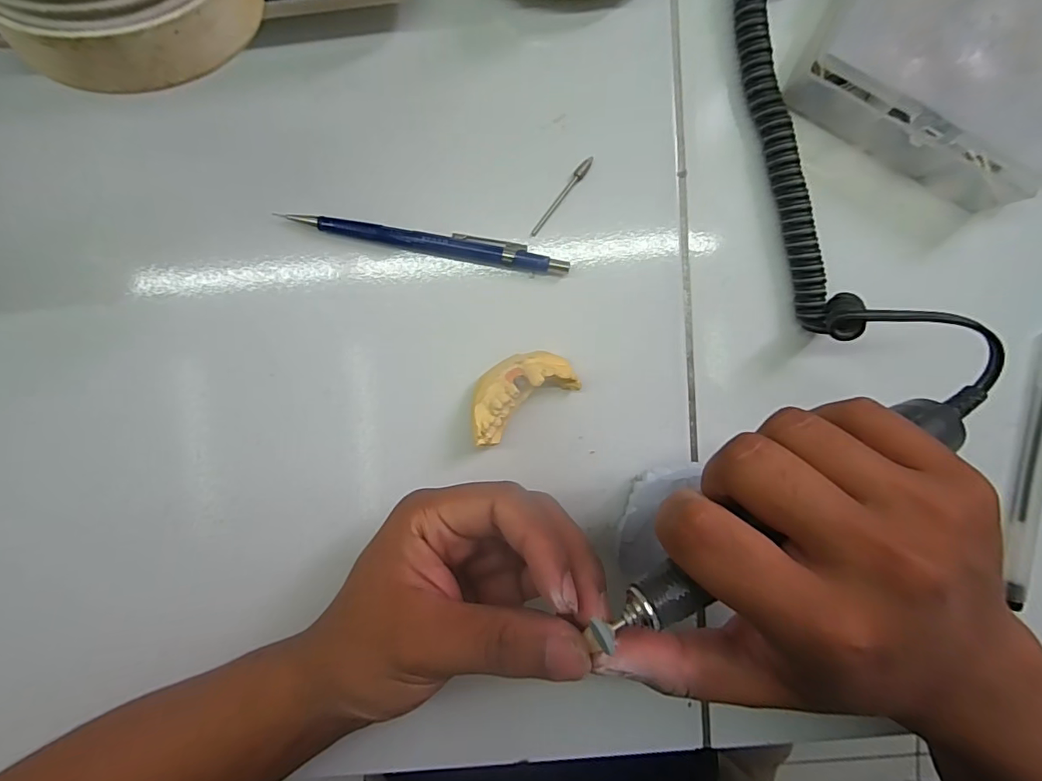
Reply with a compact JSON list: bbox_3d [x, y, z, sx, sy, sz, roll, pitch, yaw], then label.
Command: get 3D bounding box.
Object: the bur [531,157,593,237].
[{"bbox_3d":[0.020,-0.094,0.232,0.005,0.005,0.045,40,95,-3],"label":"bur"}]

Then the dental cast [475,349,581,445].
[{"bbox_3d":[-0.002,0.000,0.231,0.055,0.023,0.031,-35,94,4],"label":"dental cast"}]

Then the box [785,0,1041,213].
[{"bbox_3d":[0.187,-0.139,0.210,0.119,0.036,0.071,30,95,-2],"label":"box"}]

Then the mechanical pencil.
[{"bbox_3d":[-0.044,-0.073,0.231,0.134,0.010,0.013,10,96,0],"label":"mechanical pencil"}]

